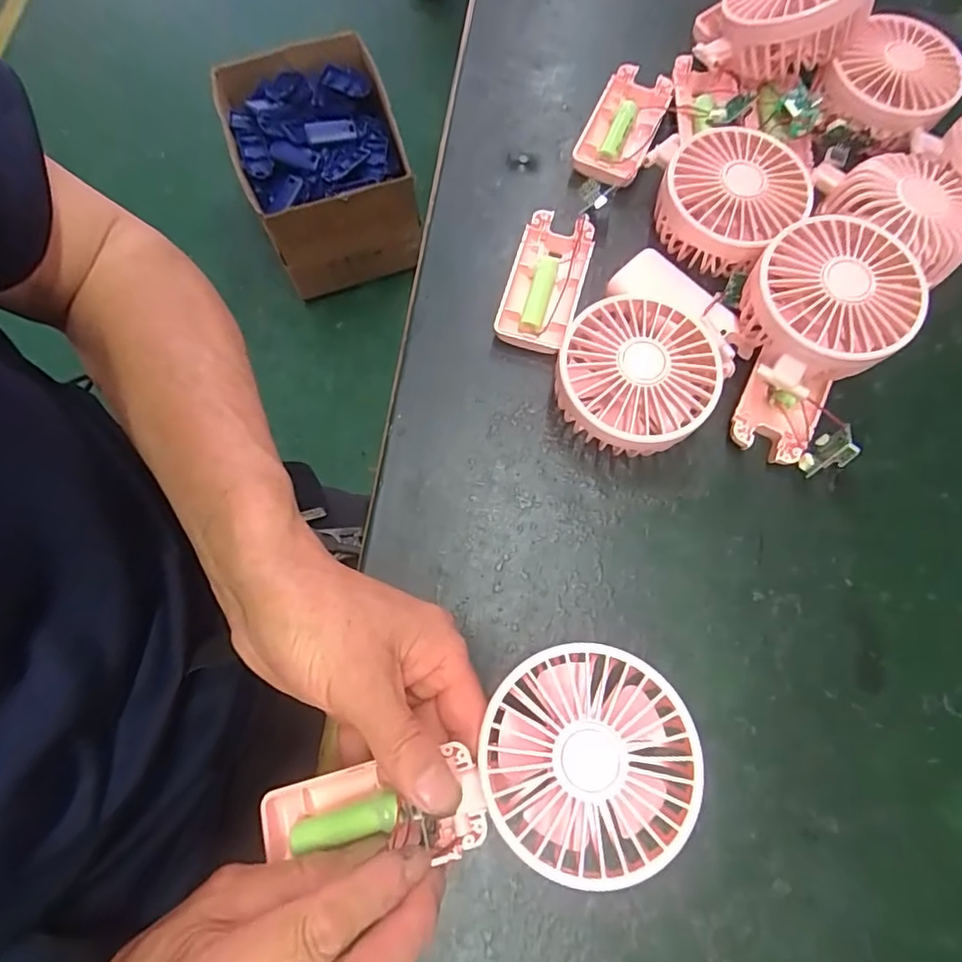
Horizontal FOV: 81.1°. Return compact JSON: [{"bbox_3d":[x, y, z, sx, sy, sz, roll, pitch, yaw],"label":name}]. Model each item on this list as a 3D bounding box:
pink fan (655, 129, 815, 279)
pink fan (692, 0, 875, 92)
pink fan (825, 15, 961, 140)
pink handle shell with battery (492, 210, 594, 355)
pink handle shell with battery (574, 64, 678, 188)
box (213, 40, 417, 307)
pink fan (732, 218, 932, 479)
[{"bbox_3d":[0.157,-0.177,0.357,0.081,0.041,0.080,0,74,0],"label":"pink fan"},{"bbox_3d":[0.208,-0.321,0.388,0.113,0.053,0.097,10,68,39],"label":"pink fan"},{"bbox_3d":[0.281,-0.272,0.376,0.075,0.032,0.085,40,76,13],"label":"pink fan"},{"bbox_3d":[0.041,-0.129,0.352,0.045,0.023,0.094,16,72,6],"label":"pink handle shell with battery"},{"bbox_3d":[0.097,-0.246,0.387,0.046,0.016,0.092,24,75,6],"label":"pink handle shell with battery"},{"bbox_3d":[-0.305,-0.617,1.075,0.292,0.197,0.394,-21,75,-6],"label":"box"},{"bbox_3d":[0.186,-0.079,0.325,0.088,0.064,0.131,24,74,6],"label":"pink fan"}]

